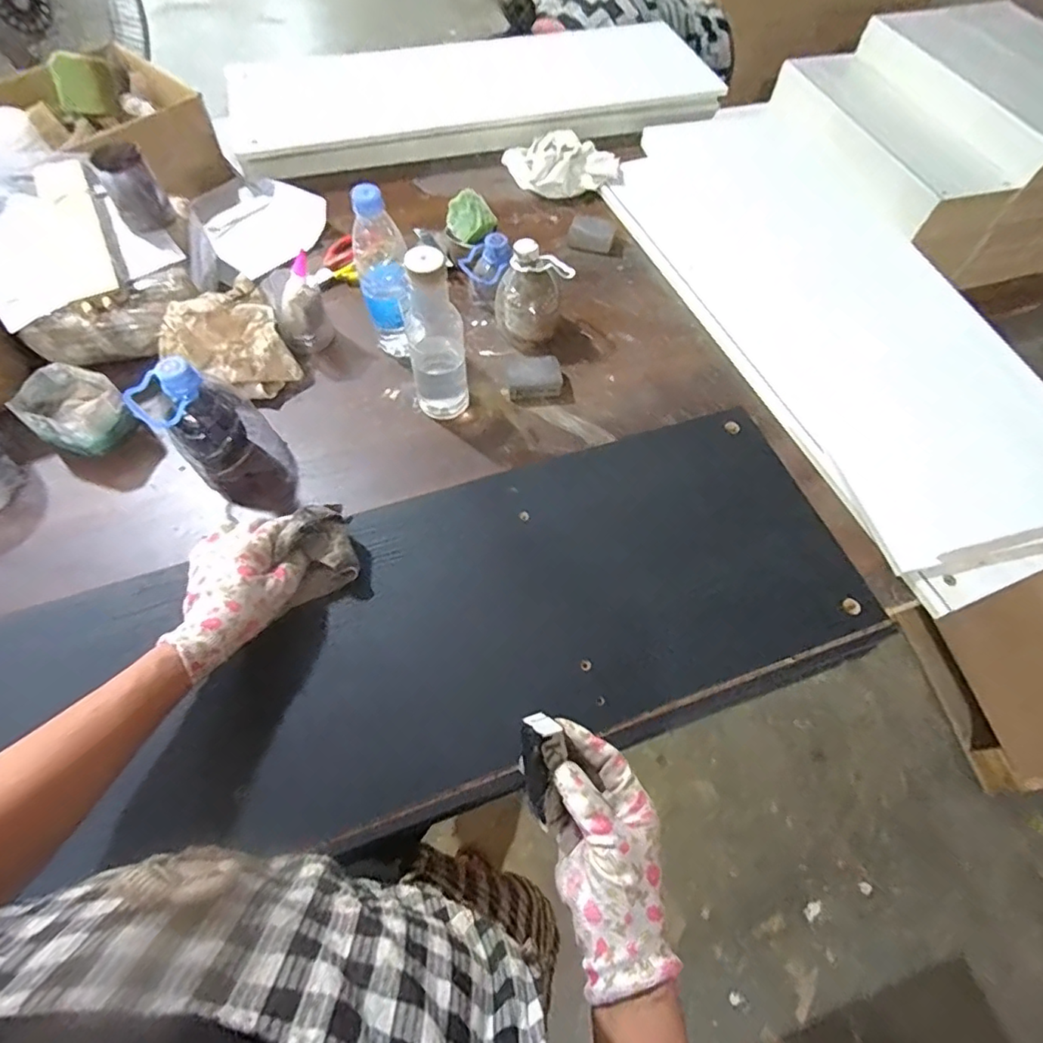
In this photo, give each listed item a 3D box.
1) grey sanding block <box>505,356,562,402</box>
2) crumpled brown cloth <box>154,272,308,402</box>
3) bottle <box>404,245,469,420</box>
[{"bbox_3d":[0.017,-0.186,0.729,0.070,0.032,0.051,-11,64,-9],"label":"grey sanding block"},{"bbox_3d":[-0.379,-0.224,0.699,0.145,0.078,0.136,-28,68,-16],"label":"crumpled brown cloth"},{"bbox_3d":[-0.095,-0.200,0.621,0.059,0.211,0.051,-6,63,-7],"label":"bottle"}]

